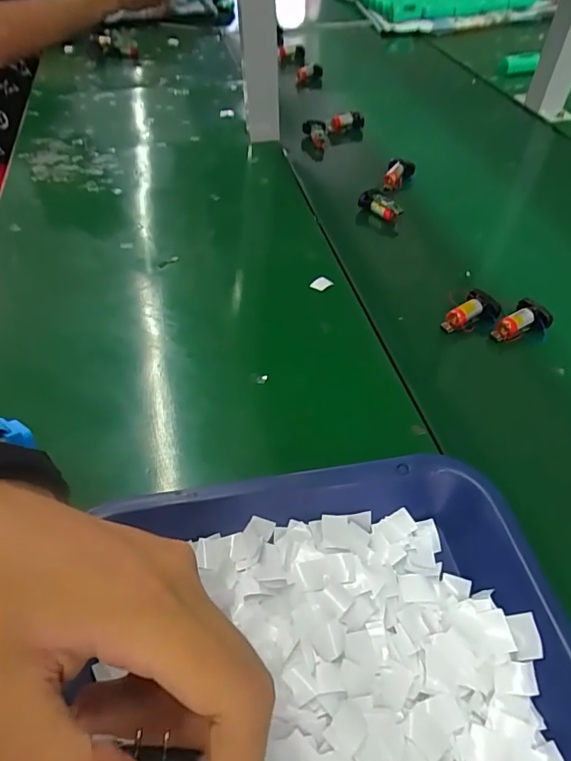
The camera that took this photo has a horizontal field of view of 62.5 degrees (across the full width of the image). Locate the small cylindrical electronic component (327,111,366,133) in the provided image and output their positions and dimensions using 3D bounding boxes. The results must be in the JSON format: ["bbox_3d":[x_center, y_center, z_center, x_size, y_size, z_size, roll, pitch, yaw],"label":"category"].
[{"bbox_3d":[0.085,-0.366,0.664,0.055,0.026,0.019,-3,50,0],"label":"small cylindrical electronic component"}]

